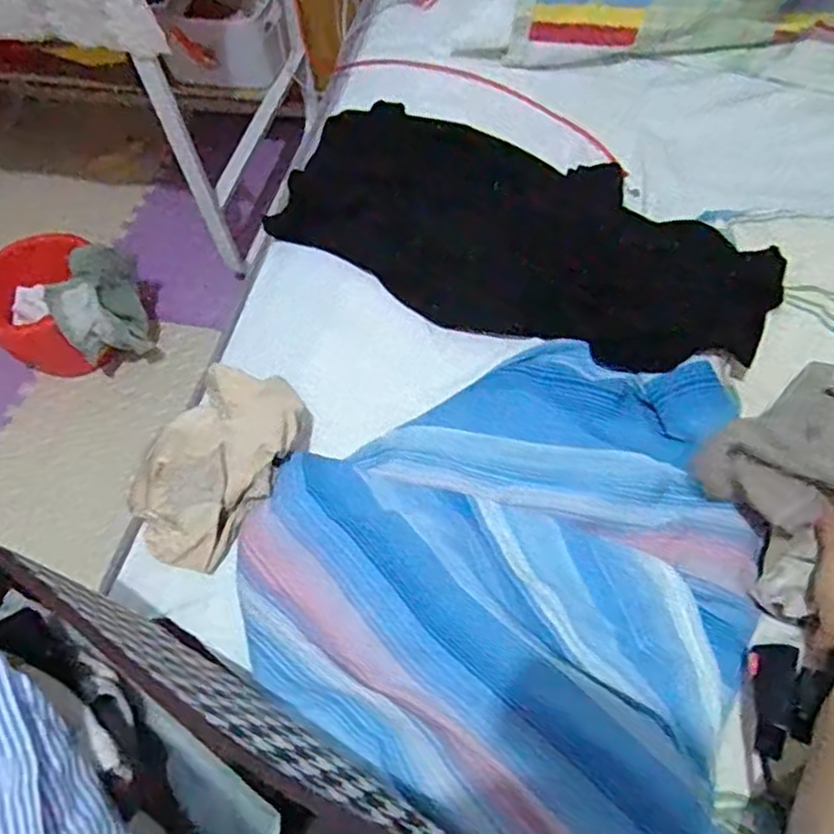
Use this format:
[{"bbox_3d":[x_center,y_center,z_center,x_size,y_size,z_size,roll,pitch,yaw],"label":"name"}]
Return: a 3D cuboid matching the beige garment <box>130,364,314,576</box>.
[{"bbox_3d":[-0.175,0.039,0.595,0.127,0.057,0.164,21,63,16],"label":"beige garment"}]

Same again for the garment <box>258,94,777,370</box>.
[{"bbox_3d":[0.098,-0.200,0.716,0.511,0.044,0.237,25,65,18],"label":"garment"}]

